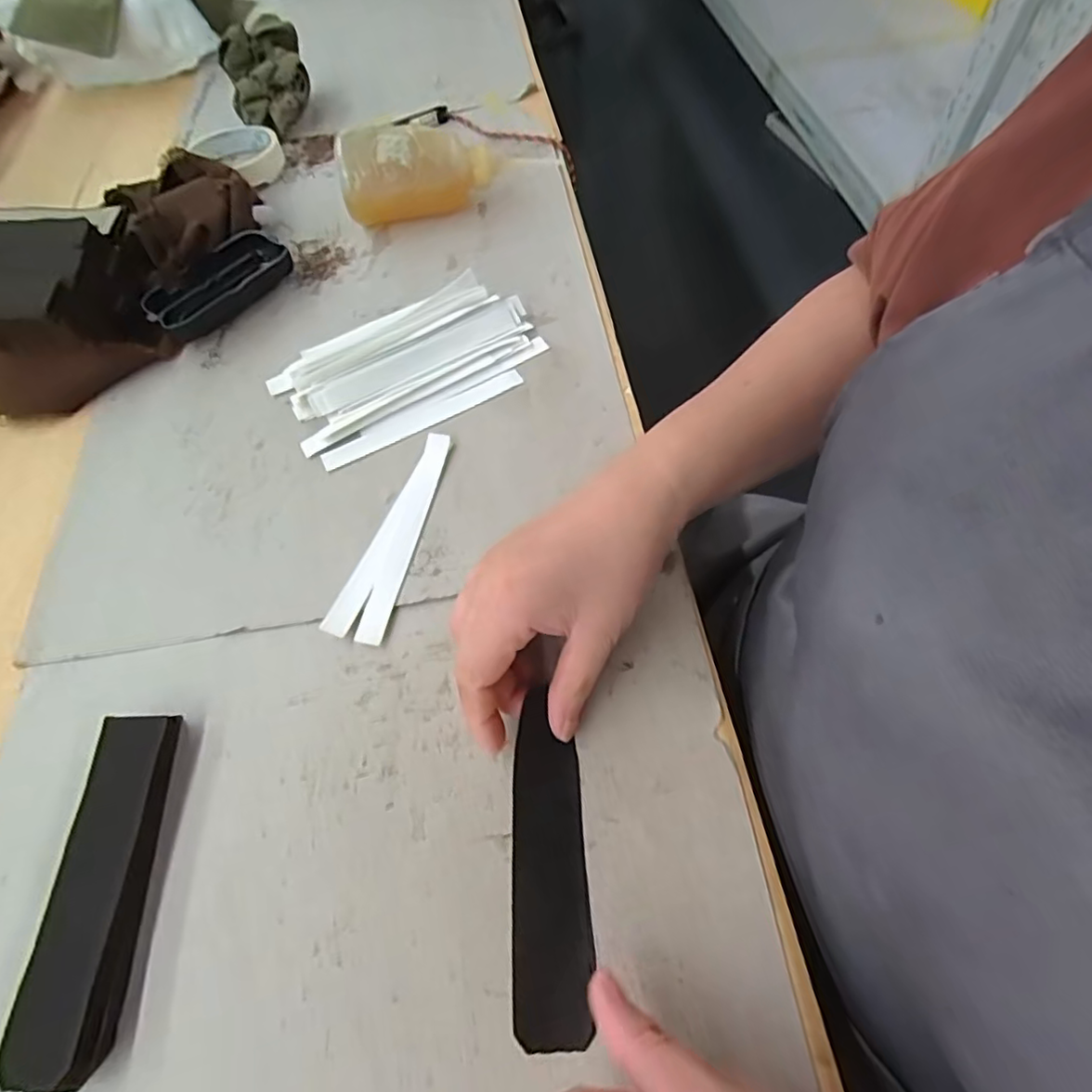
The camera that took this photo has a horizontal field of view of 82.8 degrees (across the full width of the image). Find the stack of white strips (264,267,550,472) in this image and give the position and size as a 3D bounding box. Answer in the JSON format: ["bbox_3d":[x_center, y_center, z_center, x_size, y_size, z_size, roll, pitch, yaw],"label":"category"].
[{"bbox_3d":[-0.093,-0.128,0.423,0.174,0.022,0.105,-24,61,-9],"label":"stack of white strips"}]

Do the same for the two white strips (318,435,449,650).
[{"bbox_3d":[-0.090,-0.010,0.364,0.033,0.004,0.136,11,64,6],"label":"two white strips"}]

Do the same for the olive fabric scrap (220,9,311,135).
[{"bbox_3d":[-0.267,-0.447,0.594,0.075,0.065,0.092,-14,60,-4],"label":"olive fabric scrap"}]

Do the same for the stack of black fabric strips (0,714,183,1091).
[{"bbox_3d":[-0.198,0.149,0.278,0.035,0.017,0.143,-6,60,1],"label":"stack of black fabric strips"}]

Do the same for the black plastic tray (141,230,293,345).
[{"bbox_3d":[-0.250,-0.199,0.475,0.053,0.025,0.109,38,69,23],"label":"black plastic tray"}]

